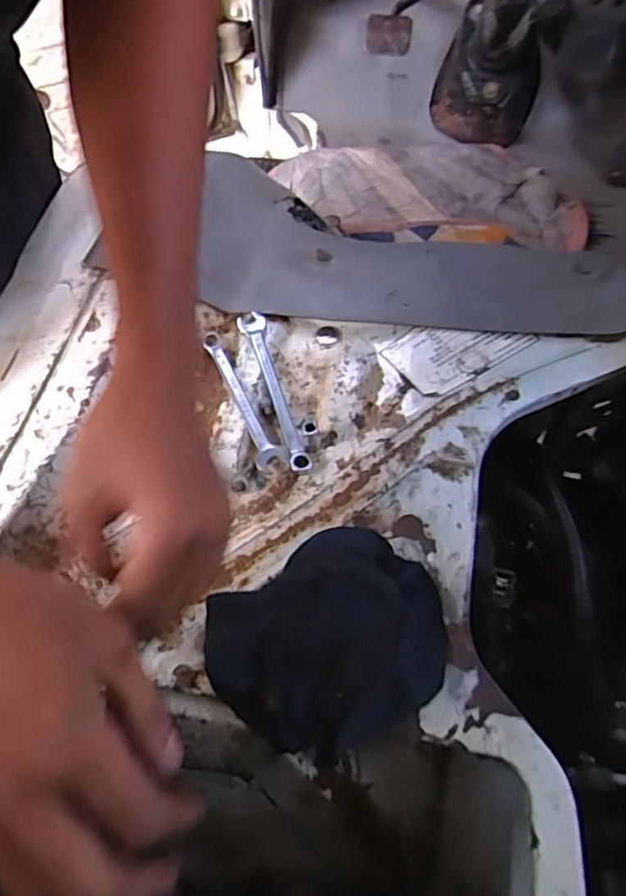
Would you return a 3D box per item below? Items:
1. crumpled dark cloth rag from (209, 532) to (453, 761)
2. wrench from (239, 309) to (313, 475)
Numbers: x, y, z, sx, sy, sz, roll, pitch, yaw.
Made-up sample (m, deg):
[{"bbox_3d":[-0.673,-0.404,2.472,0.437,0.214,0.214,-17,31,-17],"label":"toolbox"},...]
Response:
[{"bbox_3d":[0.011,0.119,0.387,0.138,0.029,0.117,-34,65,-16],"label":"crumpled dark cloth rag"},{"bbox_3d":[-0.033,-0.049,0.492,0.021,0.010,0.153,-15,61,-6],"label":"wrench"}]

